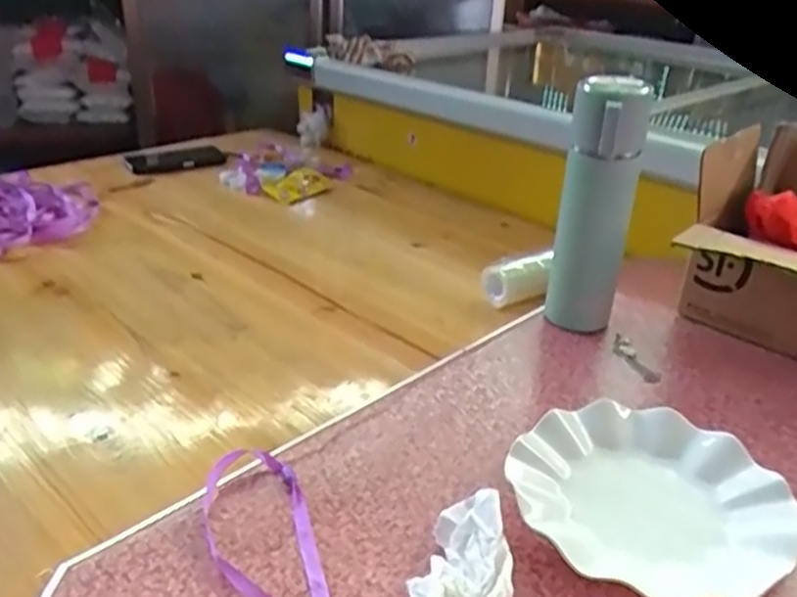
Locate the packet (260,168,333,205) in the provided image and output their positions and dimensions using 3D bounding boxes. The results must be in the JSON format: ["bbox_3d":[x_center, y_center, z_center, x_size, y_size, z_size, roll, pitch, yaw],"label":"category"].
[{"bbox_3d":[-0.147,-0.170,1.052,0.052,0.022,0.115,17,32,26],"label":"packet"}]

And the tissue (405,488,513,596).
[{"bbox_3d":[0.042,0.163,0.437,0.057,0.029,0.096,8,30,11],"label":"tissue"}]

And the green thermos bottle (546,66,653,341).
[{"bbox_3d":[0.188,-0.080,0.682,0.062,0.250,0.053,-17,34,-30],"label":"green thermos bottle"}]

